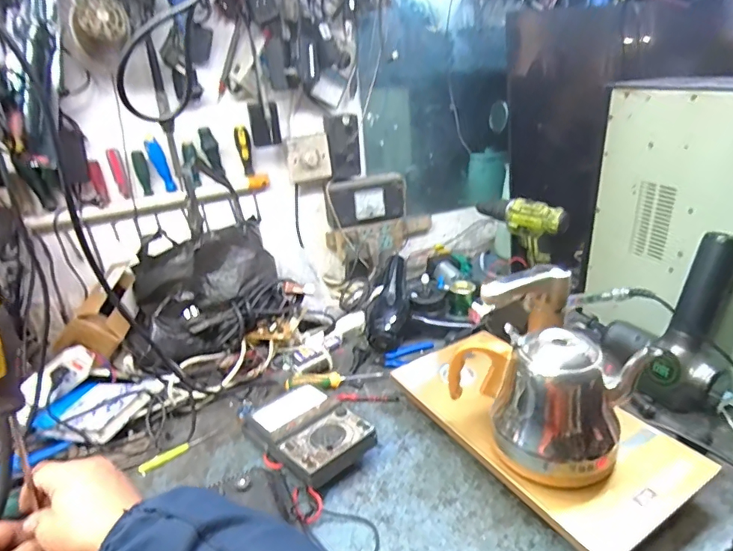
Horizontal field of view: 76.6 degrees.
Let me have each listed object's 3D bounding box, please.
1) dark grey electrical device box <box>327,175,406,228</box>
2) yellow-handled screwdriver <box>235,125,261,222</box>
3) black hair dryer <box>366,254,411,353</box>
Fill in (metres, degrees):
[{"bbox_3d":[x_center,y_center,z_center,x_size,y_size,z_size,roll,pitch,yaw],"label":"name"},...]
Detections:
[{"bbox_3d":[0.004,-0.167,1.046,0.183,0.095,0.042,-11,25,-15],"label":"dark grey electrical device box"},{"bbox_3d":[-0.240,-0.207,0.961,0.033,0.196,0.038,-4,24,2],"label":"yellow-handled screwdriver"},{"bbox_3d":[0.050,0.041,0.936,0.087,0.063,0.251,1,38,12],"label":"black hair dryer"}]

